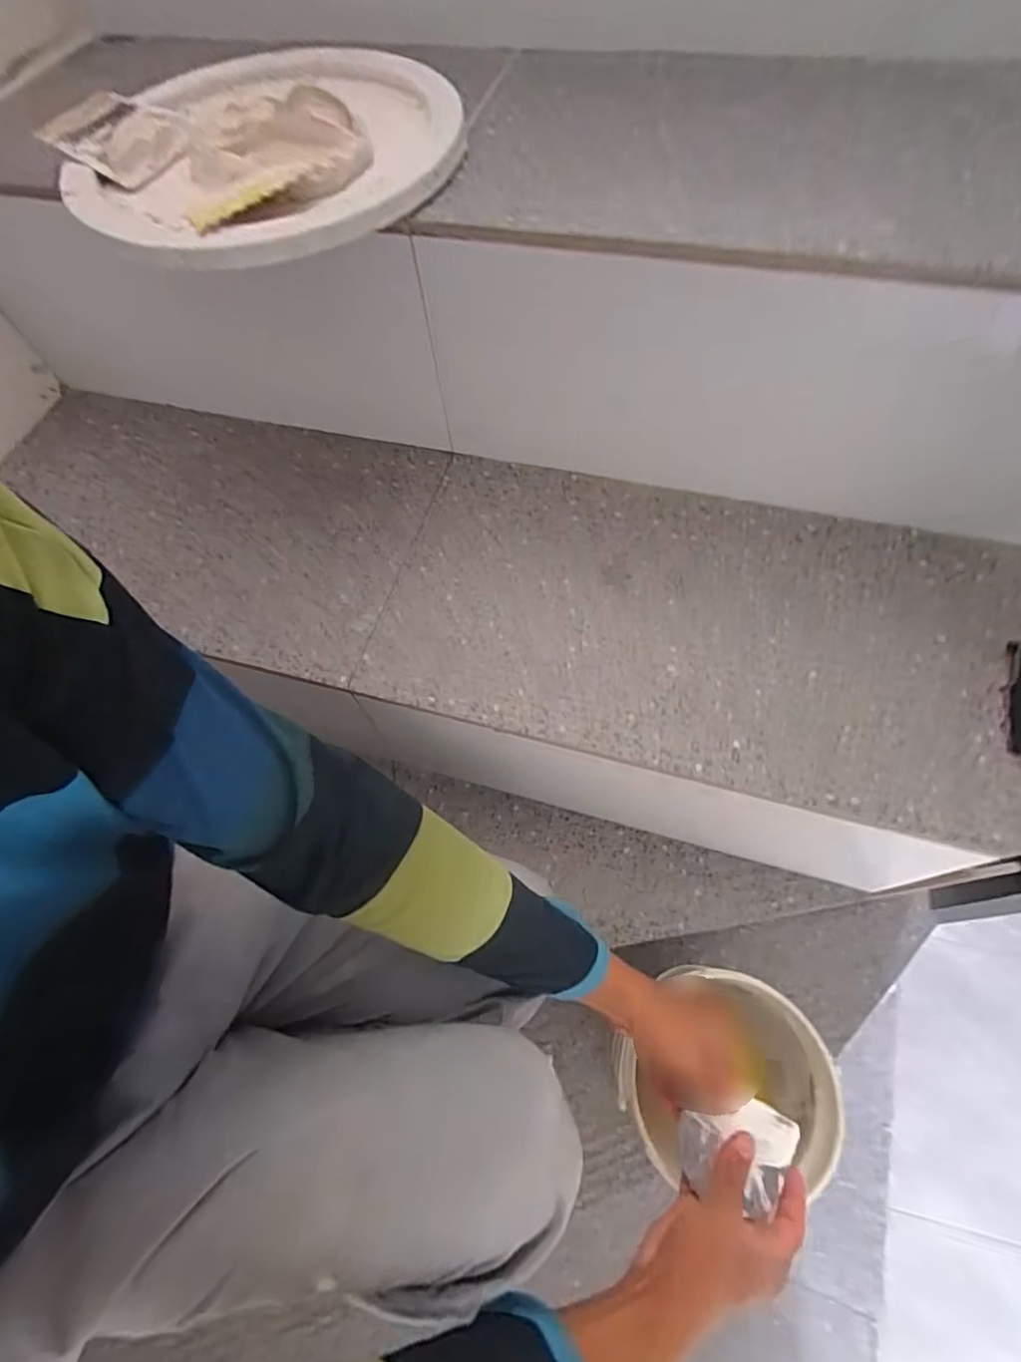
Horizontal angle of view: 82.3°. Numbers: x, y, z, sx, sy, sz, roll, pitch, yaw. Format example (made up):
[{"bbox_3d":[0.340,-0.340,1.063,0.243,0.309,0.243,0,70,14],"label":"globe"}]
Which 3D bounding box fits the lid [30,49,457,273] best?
[{"bbox_3d":[-0.193,-0.424,0.468,0.318,0.036,0.296,-1,63,3],"label":"lid"}]

